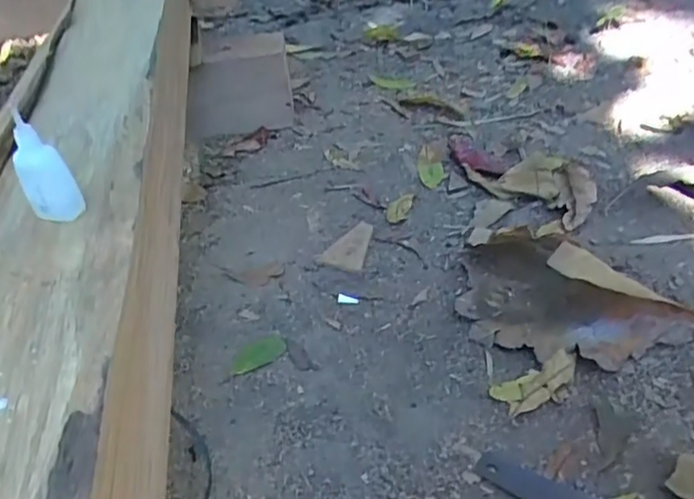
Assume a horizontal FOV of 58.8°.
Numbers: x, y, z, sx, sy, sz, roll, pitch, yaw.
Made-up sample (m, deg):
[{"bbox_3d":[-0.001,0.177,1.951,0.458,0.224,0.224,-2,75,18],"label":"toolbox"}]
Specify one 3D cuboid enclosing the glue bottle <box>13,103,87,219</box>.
[{"bbox_3d":[-0.236,-0.062,0.481,0.040,0.091,0.022,15,43,25],"label":"glue bottle"}]

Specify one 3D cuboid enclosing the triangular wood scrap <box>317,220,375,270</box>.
[{"bbox_3d":[0.001,-0.011,1.113,0.080,0.013,0.140,6,37,13],"label":"triangular wood scrap"}]

